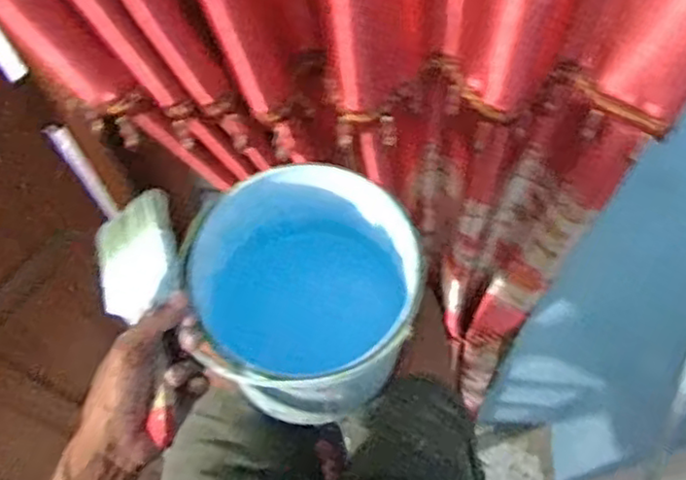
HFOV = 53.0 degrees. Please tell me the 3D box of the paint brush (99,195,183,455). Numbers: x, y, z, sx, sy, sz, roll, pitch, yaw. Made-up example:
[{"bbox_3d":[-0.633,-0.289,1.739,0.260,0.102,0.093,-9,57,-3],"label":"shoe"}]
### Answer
[{"bbox_3d":[-0.147,0.056,0.505,0.074,0.014,0.187,-27,61,22],"label":"paint brush"}]

